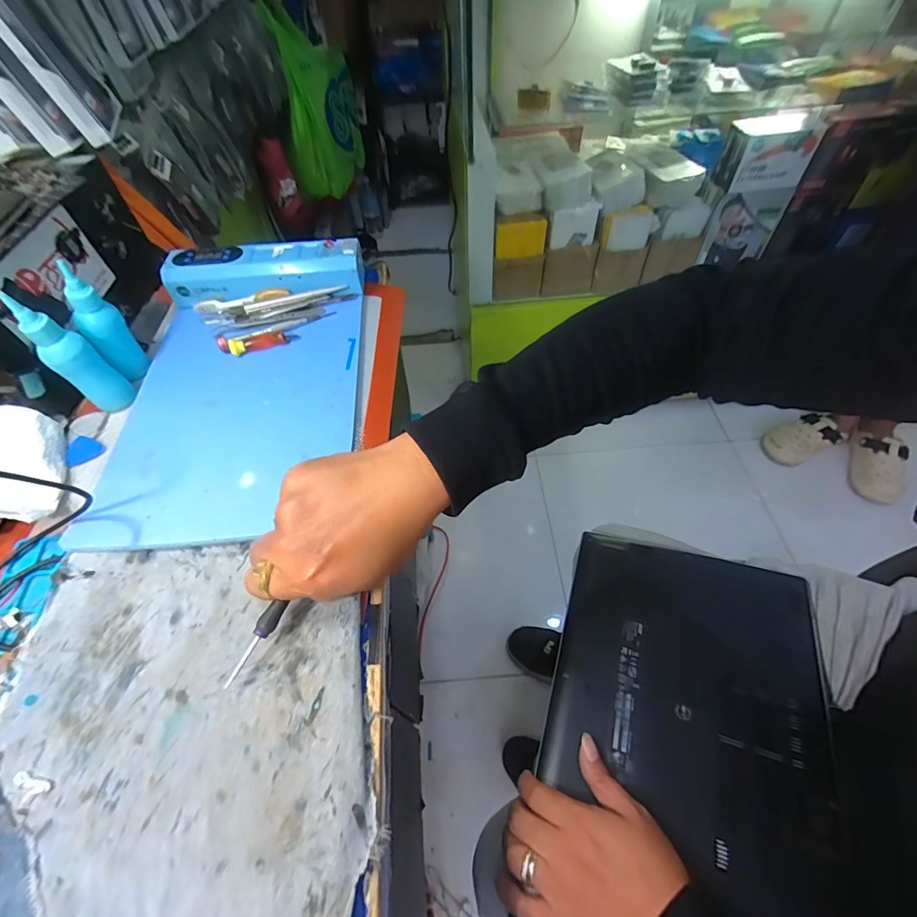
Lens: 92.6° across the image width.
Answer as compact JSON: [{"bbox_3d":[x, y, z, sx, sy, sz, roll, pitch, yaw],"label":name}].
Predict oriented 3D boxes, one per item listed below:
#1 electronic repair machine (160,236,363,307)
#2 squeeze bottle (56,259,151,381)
[{"bbox_3d":[-0.211,-0.205,0.485,0.213,0.042,0.055,-4,54,-1],"label":"electronic repair machine"},{"bbox_3d":[-0.322,-0.123,0.396,0.033,0.107,0.034,-36,61,-21],"label":"squeeze bottle"}]

